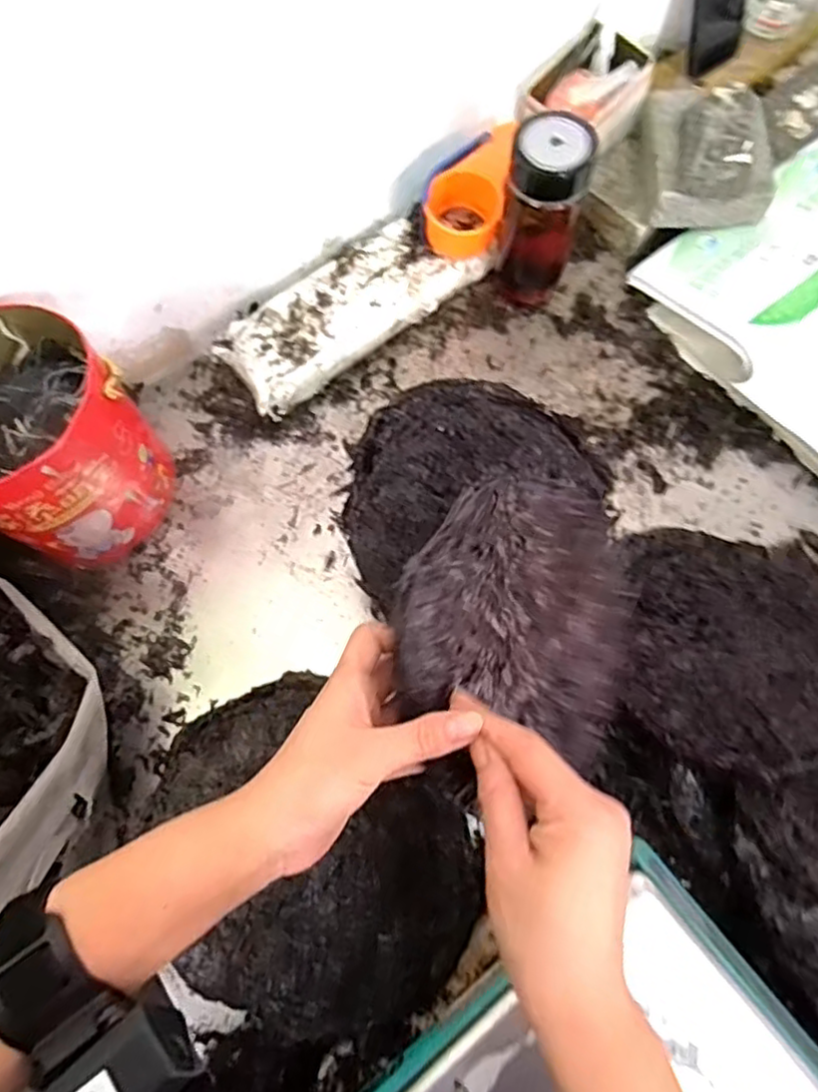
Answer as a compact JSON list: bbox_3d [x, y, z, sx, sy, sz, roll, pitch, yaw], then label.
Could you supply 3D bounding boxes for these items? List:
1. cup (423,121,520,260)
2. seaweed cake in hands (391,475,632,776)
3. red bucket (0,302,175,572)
[{"bbox_3d":[0.063,-0.371,0.714,0.077,0.069,0.110,12,71,6],"label":"cup"},{"bbox_3d":[0.078,0.038,0.409,0.187,0.016,0.153,27,73,-34],"label":"seaweed cake in hands"},{"bbox_3d":[-0.322,-0.086,0.605,0.162,0.178,0.157,0,71,1],"label":"red bucket"}]

